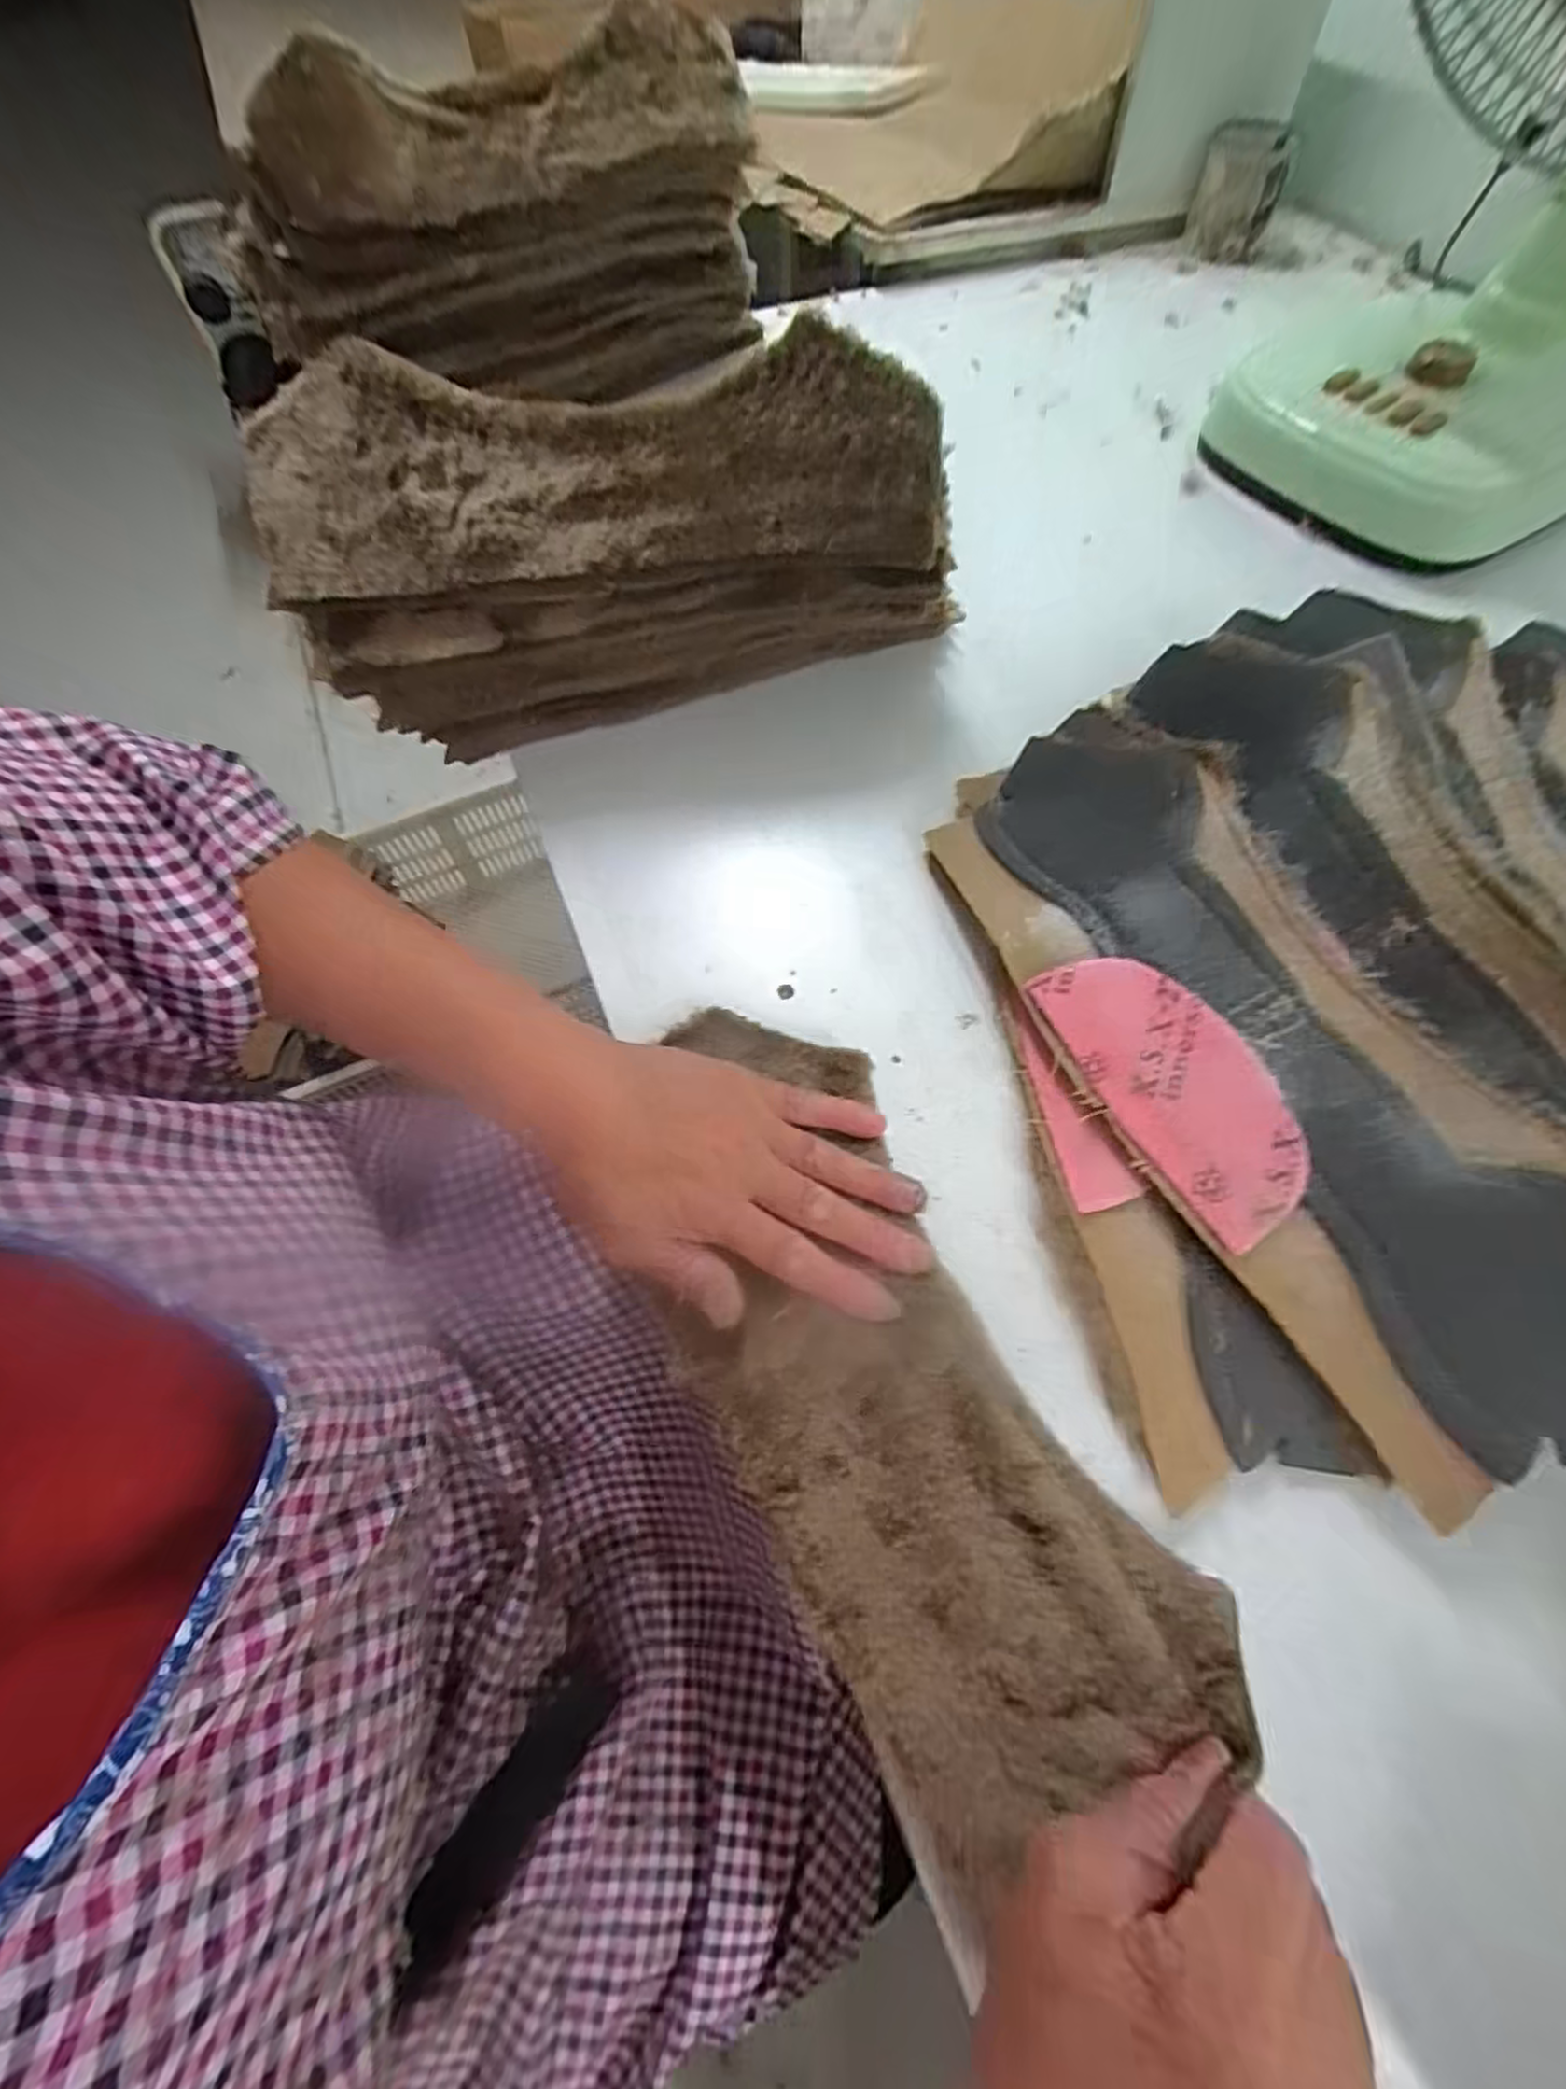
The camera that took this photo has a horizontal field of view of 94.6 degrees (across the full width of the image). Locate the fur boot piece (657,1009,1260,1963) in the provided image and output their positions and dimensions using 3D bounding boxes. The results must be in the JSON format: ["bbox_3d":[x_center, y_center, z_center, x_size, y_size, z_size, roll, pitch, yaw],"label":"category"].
[{"bbox_3d":[0.027,0.115,0.283,0.124,0.011,0.302,-25,65,-10],"label":"fur boot piece"}]

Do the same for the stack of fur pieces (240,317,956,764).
[{"bbox_3d":[-0.082,-0.269,0.414,0.360,0.154,0.116,-9,64,-3],"label":"stack of fur pieces"}]

